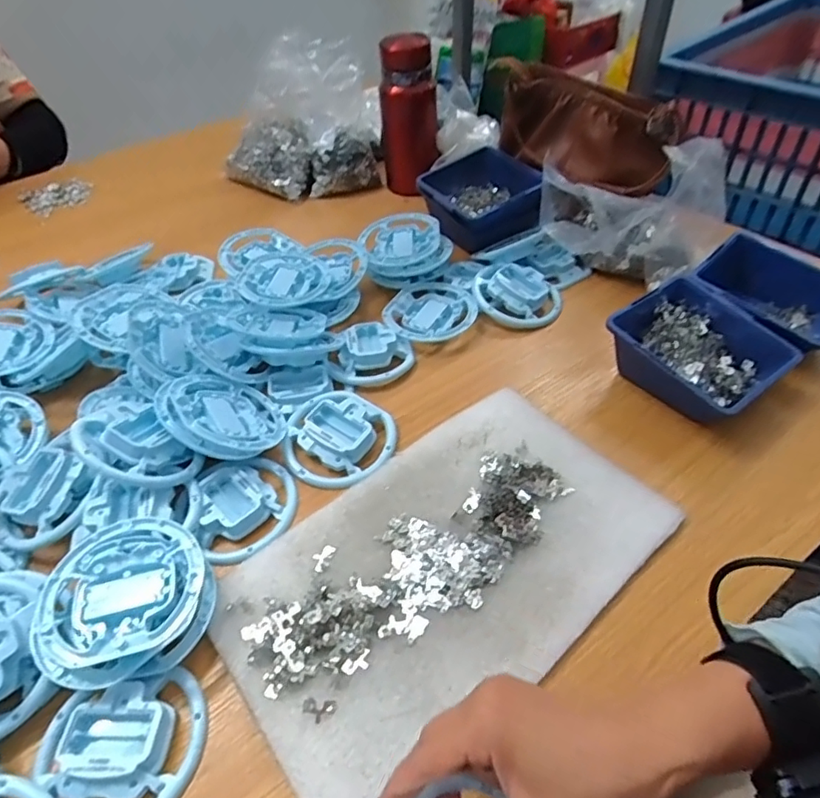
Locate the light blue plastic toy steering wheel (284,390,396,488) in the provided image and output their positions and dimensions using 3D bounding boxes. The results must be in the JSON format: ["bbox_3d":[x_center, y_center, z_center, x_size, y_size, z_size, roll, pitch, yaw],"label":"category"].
[{"bbox_3d":[-0.068,0.031,0.515,0.101,0.020,0.095,-2,46,2],"label":"light blue plastic toy steering wheel"}]

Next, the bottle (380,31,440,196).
[{"bbox_3d":[0.000,-0.405,0.810,0.079,0.208,0.066,-5,46,-1],"label":"bottle"}]

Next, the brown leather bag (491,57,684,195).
[{"bbox_3d":[0.212,-0.336,0.696,0.224,0.109,0.075,27,54,27],"label":"brown leather bag"}]

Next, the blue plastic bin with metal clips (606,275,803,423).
[{"bbox_3d":[0.273,-0.040,0.539,0.123,0.066,0.139,-32,52,-24],"label":"blue plastic bin with metal clips"}]

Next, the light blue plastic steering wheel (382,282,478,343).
[{"bbox_3d":[0.025,-0.097,0.648,0.103,0.023,0.103,-2,46,2],"label":"light blue plastic steering wheel"}]

